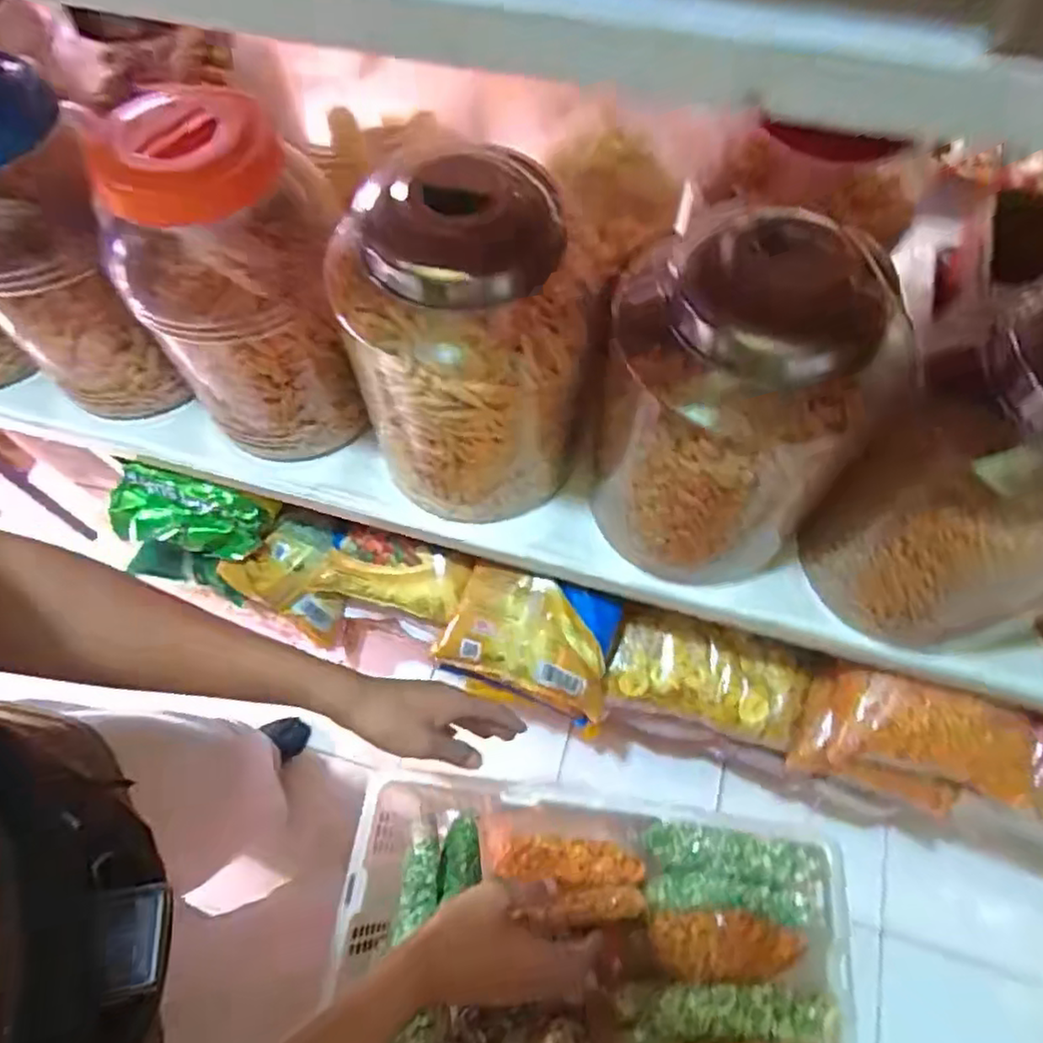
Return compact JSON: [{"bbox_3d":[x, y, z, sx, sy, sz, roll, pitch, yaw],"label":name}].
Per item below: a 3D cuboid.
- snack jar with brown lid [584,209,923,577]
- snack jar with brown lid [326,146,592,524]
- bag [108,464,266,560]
[{"bbox_3d":[0.210,-0.102,0.682,0.220,0.366,0.208,0,64,1],"label":"snack jar with brown lid"},{"bbox_3d":[-0.054,-0.169,0.703,0.227,0.352,0.195,-13,65,-5],"label":"snack jar with brown lid"},{"bbox_3d":[-0.460,-0.014,0.919,0.214,0.055,0.101,12,102,5],"label":"bag"}]

